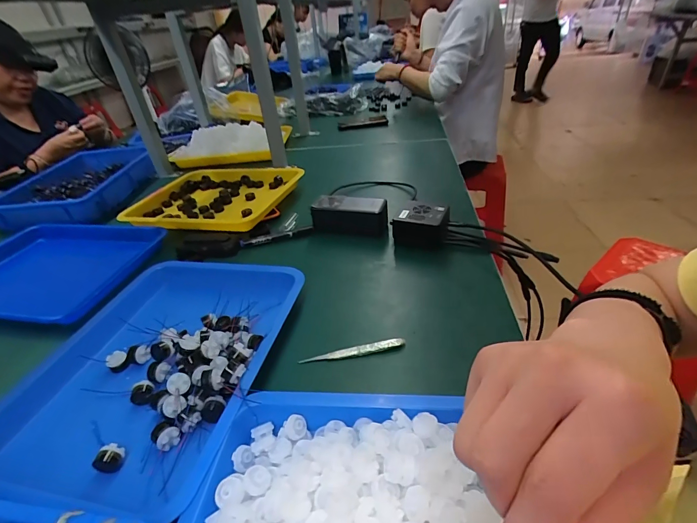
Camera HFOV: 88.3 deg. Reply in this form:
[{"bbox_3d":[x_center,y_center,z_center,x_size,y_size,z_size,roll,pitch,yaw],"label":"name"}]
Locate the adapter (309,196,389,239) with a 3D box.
[{"bbox_3d":[0.004,-0.081,0.644,0.132,0.056,0.061,4,36,13],"label":"adapter"}]

